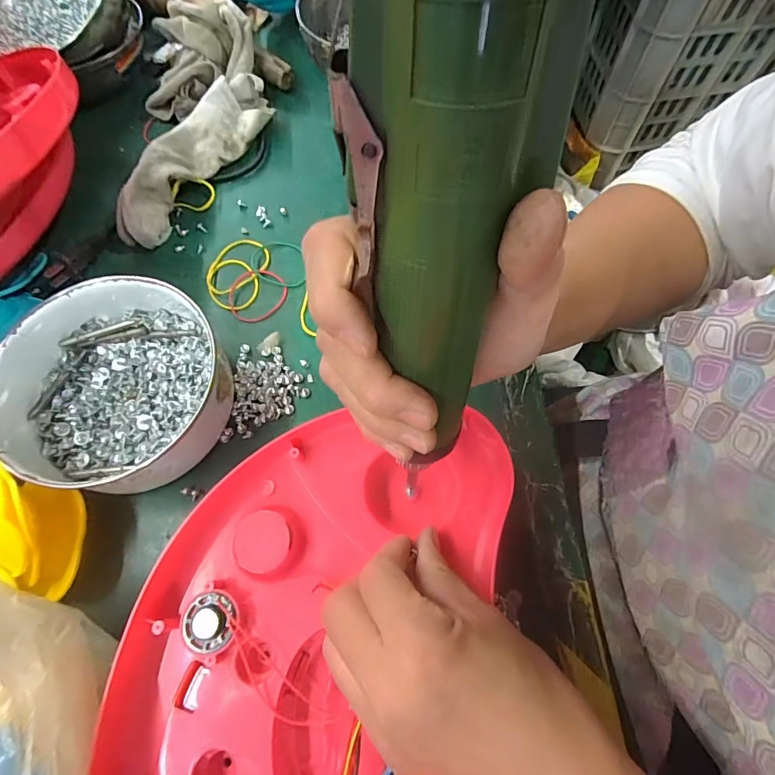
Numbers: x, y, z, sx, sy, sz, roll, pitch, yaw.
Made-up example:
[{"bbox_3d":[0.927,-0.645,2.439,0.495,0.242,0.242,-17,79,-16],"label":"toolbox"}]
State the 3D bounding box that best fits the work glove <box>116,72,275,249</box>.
[{"bbox_3d":[-0.171,-0.206,0.391,0.054,0.047,0.195,25,71,12],"label":"work glove"}]

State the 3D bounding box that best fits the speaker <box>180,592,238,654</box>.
[{"bbox_3d":[-0.093,0.122,0.228,0.029,0.005,0.027,-1,68,2],"label":"speaker"}]

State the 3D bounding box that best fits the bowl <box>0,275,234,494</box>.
[{"bbox_3d":[-0.187,0.002,0.296,0.141,0.060,0.132,-1,68,2],"label":"bowl"}]

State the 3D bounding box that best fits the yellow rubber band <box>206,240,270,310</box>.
[{"bbox_3d":[-0.126,-0.097,0.365,0.046,0.006,0.069,12,69,7],"label":"yellow rubber band"}]

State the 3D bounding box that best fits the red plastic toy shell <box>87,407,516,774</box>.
[{"bbox_3d":[-0.022,0.176,0.215,0.222,0.042,0.332,-8,68,-1],"label":"red plastic toy shell"}]

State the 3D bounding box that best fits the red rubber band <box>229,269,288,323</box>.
[{"bbox_3d":[-0.107,-0.076,0.359,0.048,0.004,0.044,1,73,-3],"label":"red rubber band"}]

